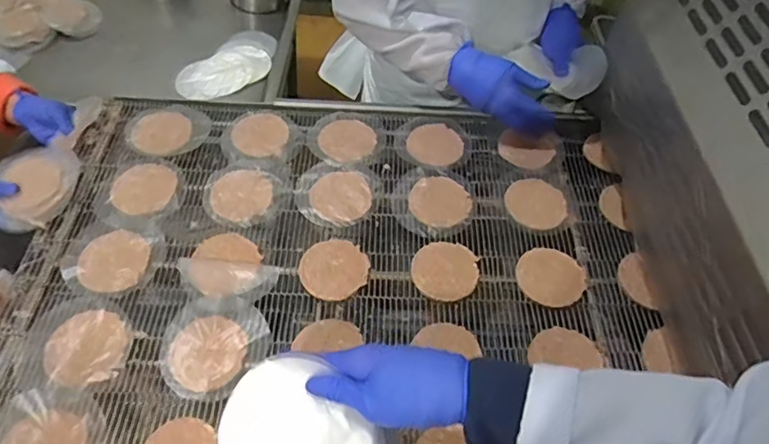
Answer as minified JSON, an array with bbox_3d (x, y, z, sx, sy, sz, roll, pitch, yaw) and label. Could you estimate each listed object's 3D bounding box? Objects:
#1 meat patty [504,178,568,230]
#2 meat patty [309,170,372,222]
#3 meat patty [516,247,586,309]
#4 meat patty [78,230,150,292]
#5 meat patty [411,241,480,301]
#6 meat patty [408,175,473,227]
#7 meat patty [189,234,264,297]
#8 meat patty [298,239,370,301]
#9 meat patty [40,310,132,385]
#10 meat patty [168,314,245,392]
[{"bbox_3d":[0.216,-0.029,0.747,0.084,0.018,0.075,22,54,18],"label":"meat patty"},{"bbox_3d":[-0.061,-0.039,0.745,0.084,0.006,0.084,0,50,0],"label":"meat patty"},{"bbox_3d":[0.215,0.069,0.680,0.085,0.012,0.081,0,50,0],"label":"meat patty"},{"bbox_3d":[-0.343,0.048,0.666,0.082,0.007,0.084,2,50,3],"label":"meat patty"},{"bbox_3d":[0.079,0.062,0.680,0.083,0.009,0.083,0,50,0],"label":"meat patty"},{"bbox_3d":[0.080,-0.032,0.744,0.086,0.014,0.079,5,50,4],"label":"meat patty"},{"bbox_3d":[-0.200,0.052,0.661,0.084,0.019,0.096,0,50,0],"label":"meat patty"},{"bbox_3d":[-0.064,0.057,0.674,0.082,0.008,0.085,0,50,0],"label":"meat patty"},{"bbox_3d":[-0.338,0.141,0.596,0.087,0.008,0.087,0,50,0],"label":"meat patty"},{"bbox_3d":[-0.201,0.147,0.599,0.082,0.006,0.084,0,50,0],"label":"meat patty"}]

